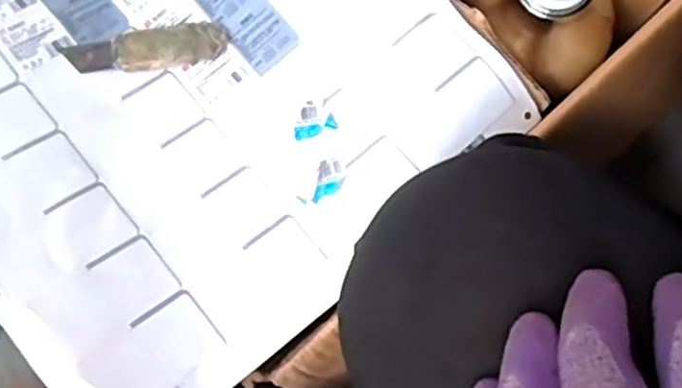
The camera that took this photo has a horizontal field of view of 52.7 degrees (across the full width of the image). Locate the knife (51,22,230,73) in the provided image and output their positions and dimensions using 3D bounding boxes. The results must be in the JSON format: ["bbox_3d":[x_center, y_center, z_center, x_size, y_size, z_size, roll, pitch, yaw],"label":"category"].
[{"bbox_3d":[-0.116,-0.087,0.410,0.095,0.009,0.026,-10,81,3],"label":"knife"}]

